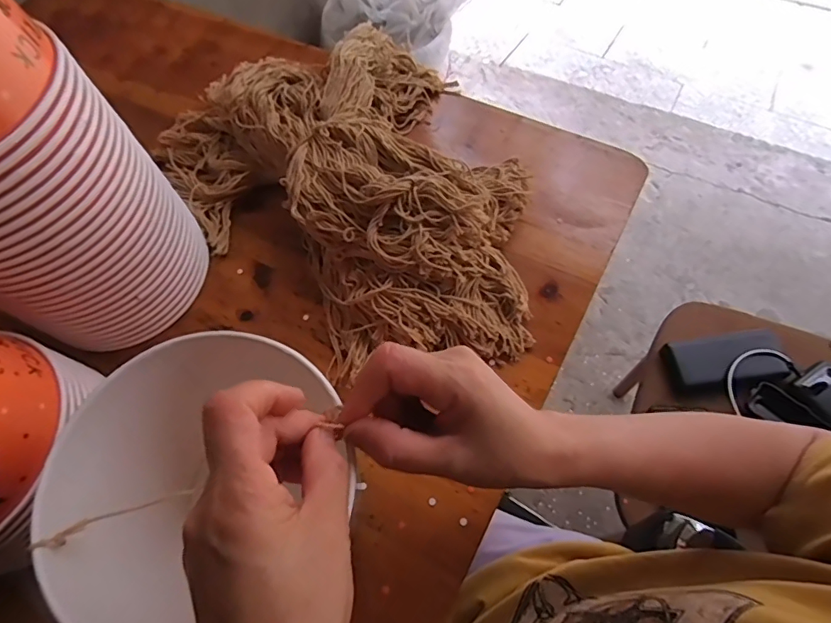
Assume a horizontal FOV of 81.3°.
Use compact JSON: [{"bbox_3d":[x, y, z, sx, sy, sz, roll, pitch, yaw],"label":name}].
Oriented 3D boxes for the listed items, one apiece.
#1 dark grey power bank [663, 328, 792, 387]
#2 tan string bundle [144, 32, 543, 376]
[{"bbox_3d":[0.438,0.064,0.682,0.146,0.024,0.078,-8,63,-1],"label":"dark grey power bank"},{"bbox_3d":[-0.053,-0.125,0.458,0.291,0.073,0.401,-32,66,-13],"label":"tan string bundle"}]

